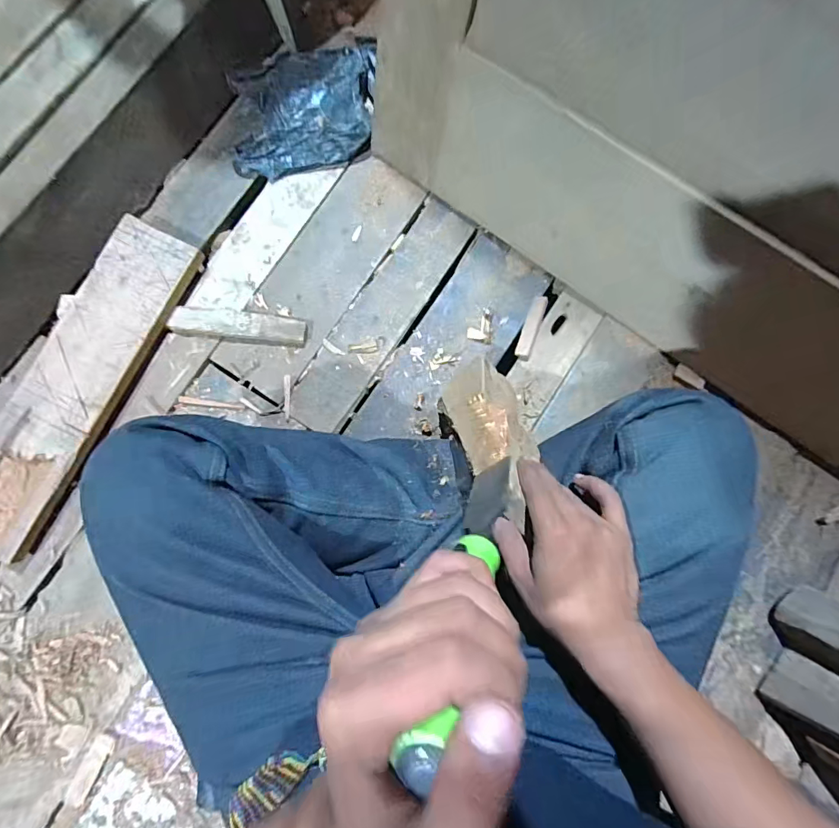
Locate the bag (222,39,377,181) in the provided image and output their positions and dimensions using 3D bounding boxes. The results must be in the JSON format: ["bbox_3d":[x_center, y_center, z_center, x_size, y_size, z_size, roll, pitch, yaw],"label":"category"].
[{"bbox_3d":[-0.173,-0.470,0.698,0.216,0.052,0.199,-5,79,-1],"label":"bag"}]

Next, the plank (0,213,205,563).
[{"bbox_3d":[-0.460,-0.041,0.616,0.120,0.034,0.470,25,84,2],"label":"plank"}]

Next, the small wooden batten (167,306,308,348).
[{"bbox_3d":[-0.258,-0.127,0.657,0.187,0.025,0.043,5,79,1],"label":"small wooden batten"}]

